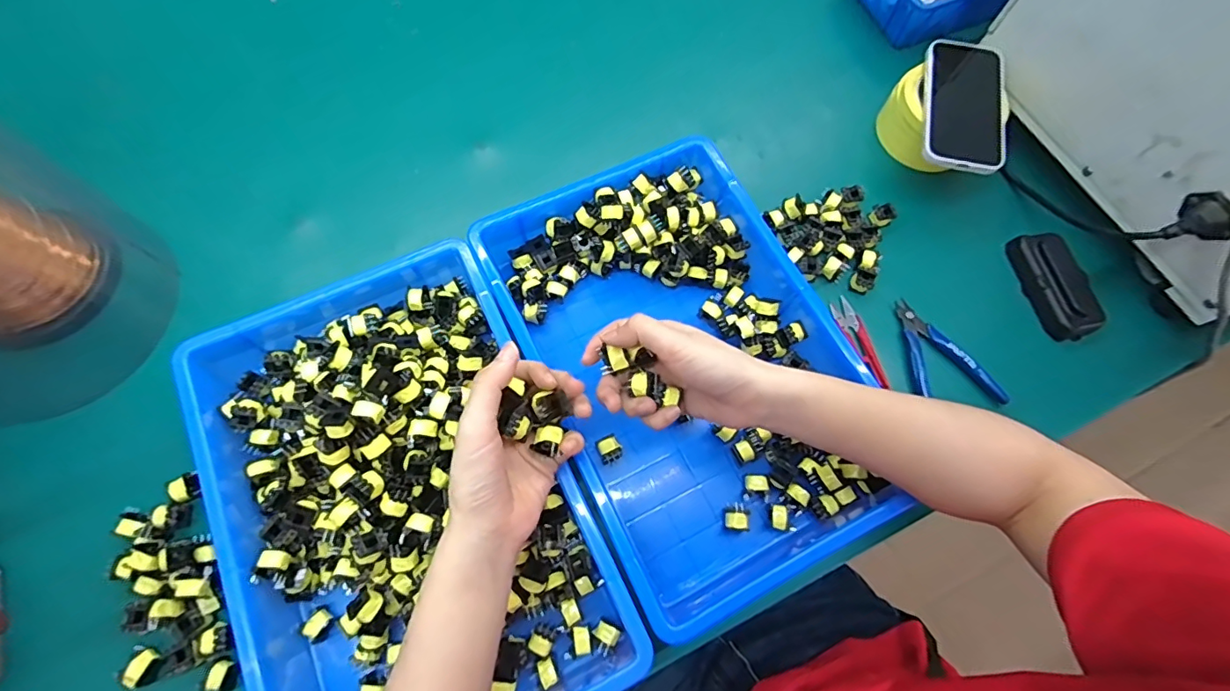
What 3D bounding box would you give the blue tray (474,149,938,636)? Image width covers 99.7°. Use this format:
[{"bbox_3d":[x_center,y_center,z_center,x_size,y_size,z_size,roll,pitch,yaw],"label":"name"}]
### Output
[{"bbox_3d":[0.062,0.016,0.453,0.241,0.065,0.377,-25,74,-11],"label":"blue tray"}]

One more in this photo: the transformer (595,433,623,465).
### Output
[{"bbox_3d":[-0.005,0.087,0.440,0.021,0.015,0.022,-31,75,-12],"label":"transformer"}]

